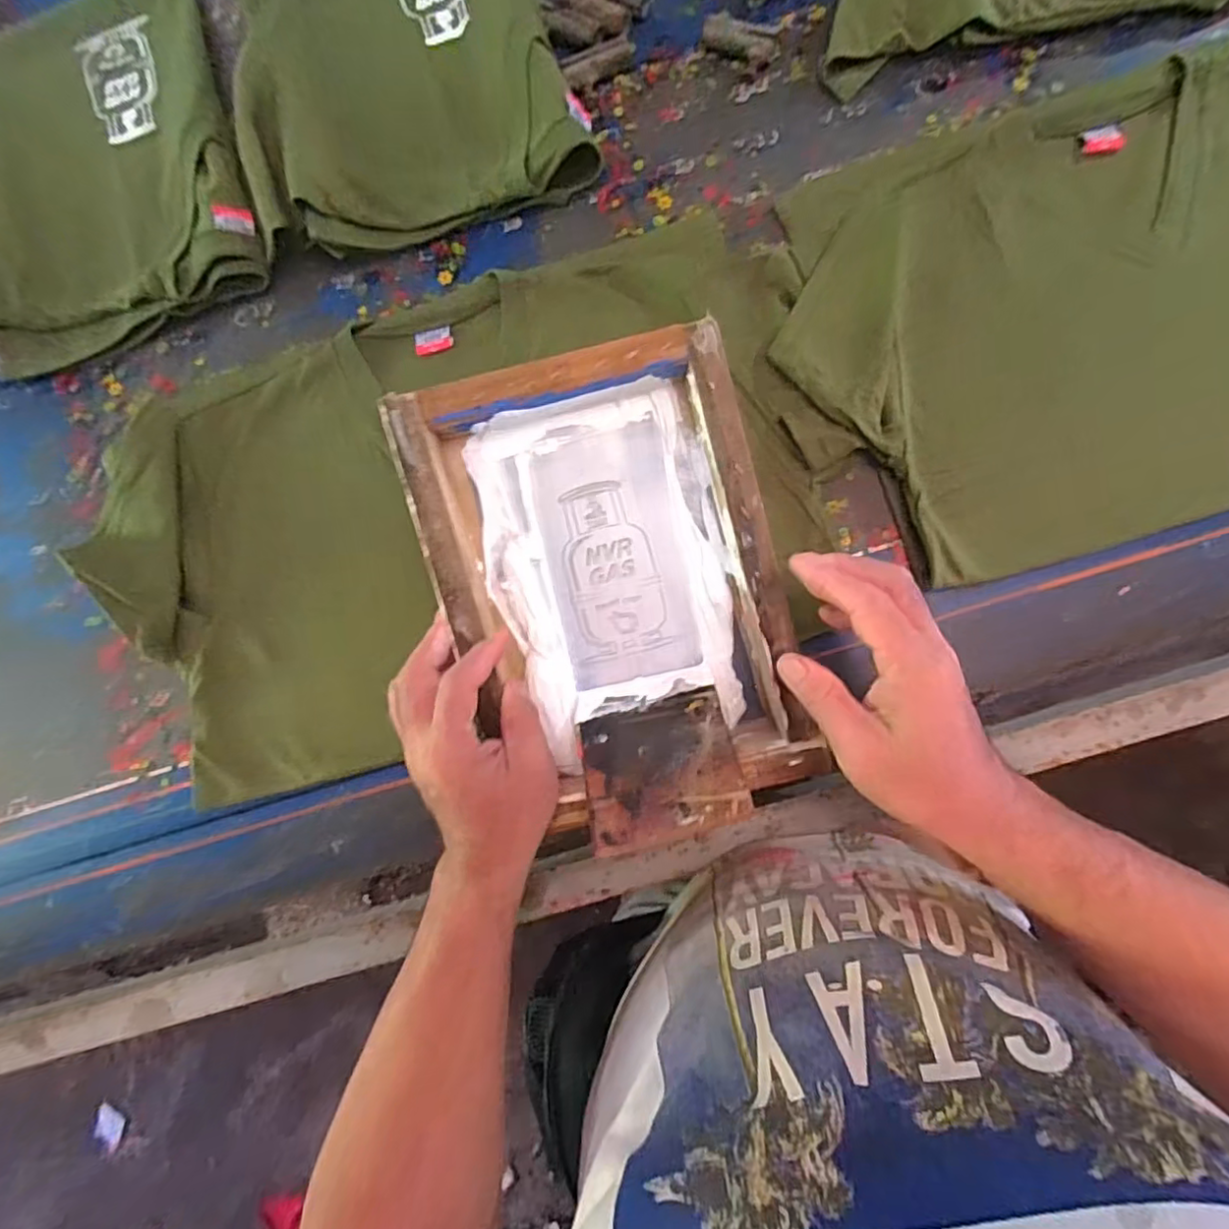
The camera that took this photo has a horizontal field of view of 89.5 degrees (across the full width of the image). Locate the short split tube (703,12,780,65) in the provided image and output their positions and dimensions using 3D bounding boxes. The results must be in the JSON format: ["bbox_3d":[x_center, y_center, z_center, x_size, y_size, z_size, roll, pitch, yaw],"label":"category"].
[{"bbox_3d":[0.106,-0.486,0.525,0.065,0.017,0.024,29,86,8],"label":"short split tube"}]

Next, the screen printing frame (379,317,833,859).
[{"bbox_3d":[-0.002,-0.015,0.420,0.217,0.075,0.306,-16,90,-1],"label":"screen printing frame"}]

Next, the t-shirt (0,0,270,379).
[{"bbox_3d":[-0.495,-0.414,0.560,0.322,0.034,0.374,-19,81,2],"label":"t-shirt"}]

